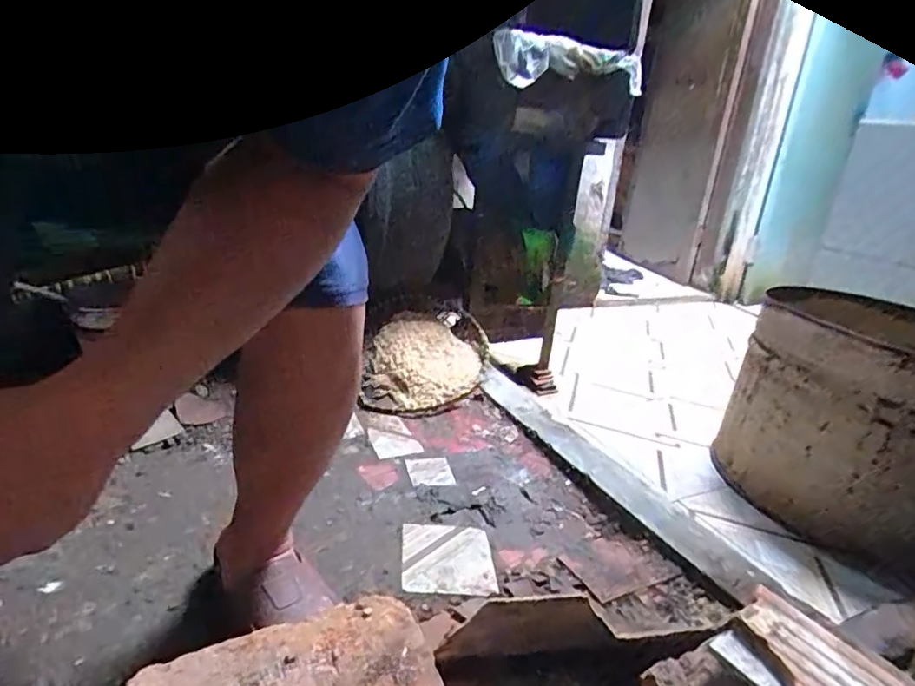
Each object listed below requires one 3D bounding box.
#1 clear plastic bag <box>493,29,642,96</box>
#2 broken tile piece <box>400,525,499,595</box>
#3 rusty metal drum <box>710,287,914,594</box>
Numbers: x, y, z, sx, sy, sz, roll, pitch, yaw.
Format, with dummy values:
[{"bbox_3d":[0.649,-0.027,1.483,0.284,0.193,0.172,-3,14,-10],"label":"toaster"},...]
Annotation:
[{"bbox_3d":[0.237,-0.609,1.248,0.365,0.098,0.069,-3,19,-23],"label":"clear plastic bag"},{"bbox_3d":[-0.014,0.301,0.798,0.127,0.015,0.128,4,20,-6],"label":"broken tile piece"},{"bbox_3d":[0.922,0.157,1.244,0.542,0.429,0.560,-2,22,-22],"label":"rusty metal drum"}]

